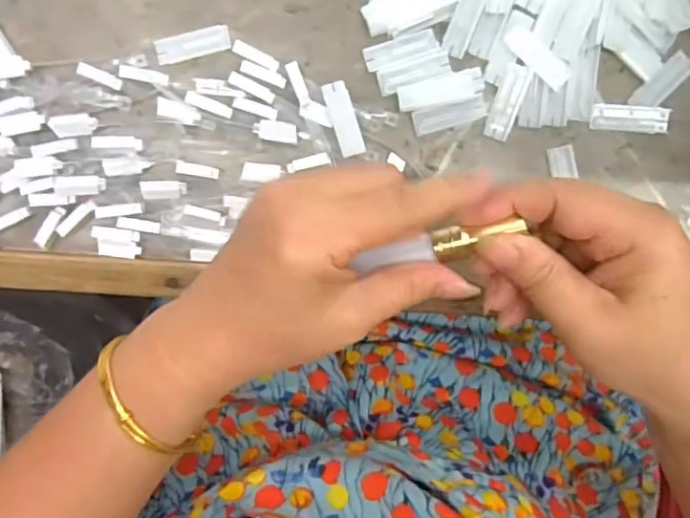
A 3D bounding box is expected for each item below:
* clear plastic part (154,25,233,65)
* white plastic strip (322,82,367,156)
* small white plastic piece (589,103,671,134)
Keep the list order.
[{"bbox_3d":[-0.084,-0.119,0.337,0.041,0.007,0.013,-14,96,0],"label":"clear plastic part"},{"bbox_3d":[-0.001,-0.078,0.338,0.014,0.011,0.041,-16,96,1],"label":"white plastic strip"},{"bbox_3d":[0.162,-0.080,0.343,0.041,0.008,0.014,5,96,-2],"label":"small white plastic piece"}]

